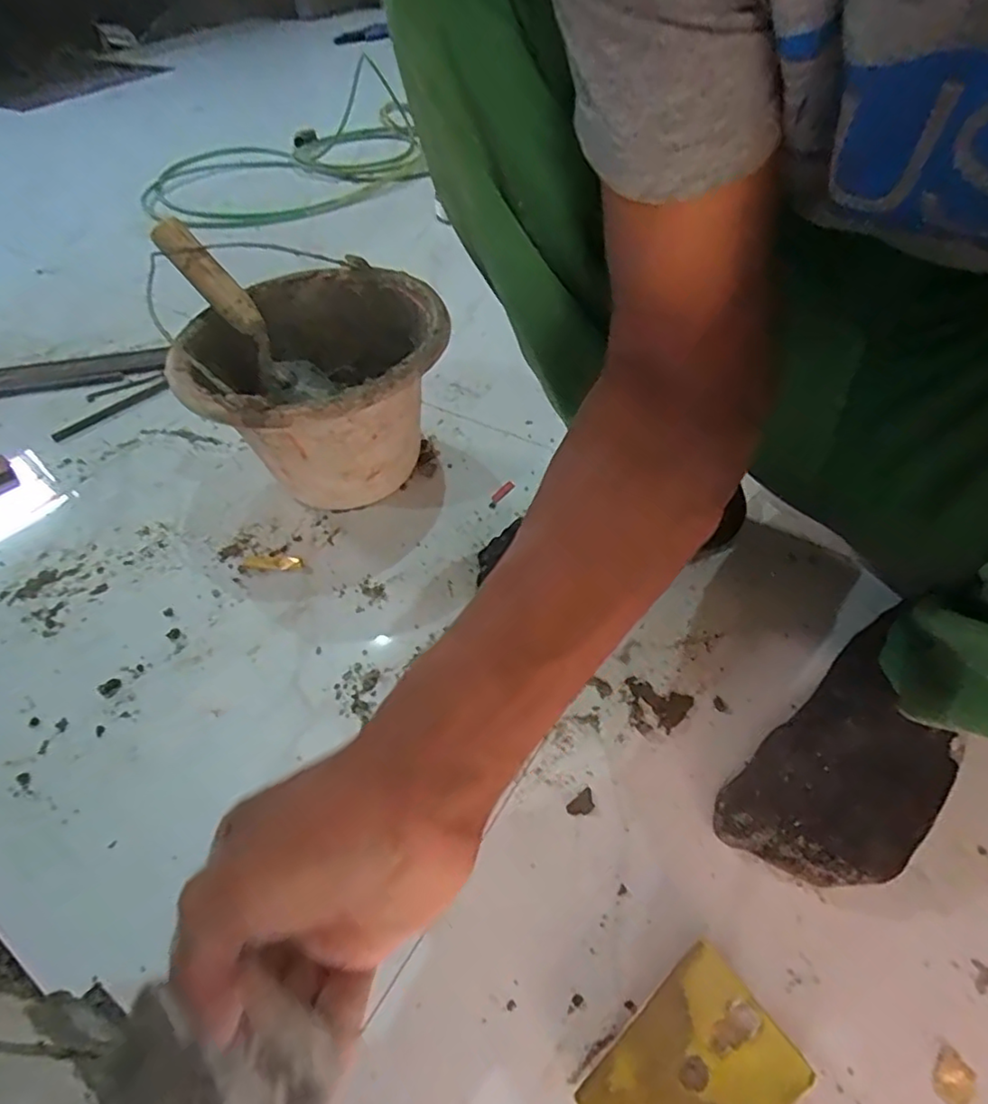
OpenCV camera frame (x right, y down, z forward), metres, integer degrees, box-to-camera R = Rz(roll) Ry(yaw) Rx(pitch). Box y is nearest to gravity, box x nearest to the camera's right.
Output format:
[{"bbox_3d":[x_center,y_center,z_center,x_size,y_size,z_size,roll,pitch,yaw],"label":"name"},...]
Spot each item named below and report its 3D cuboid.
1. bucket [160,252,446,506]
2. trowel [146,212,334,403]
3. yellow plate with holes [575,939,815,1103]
[{"bbox_3d":[-0.168,-0.155,0.635,0.252,0.174,0.243,-1,48,1],"label":"bucket"},{"bbox_3d":[-0.247,-0.229,0.614,0.033,0.213,0.059,-16,40,32],"label":"trowel"},{"bbox_3d":[0.100,0.278,0.324,0.102,0.039,0.071,-28,53,-21],"label":"yellow plate with holes"}]

